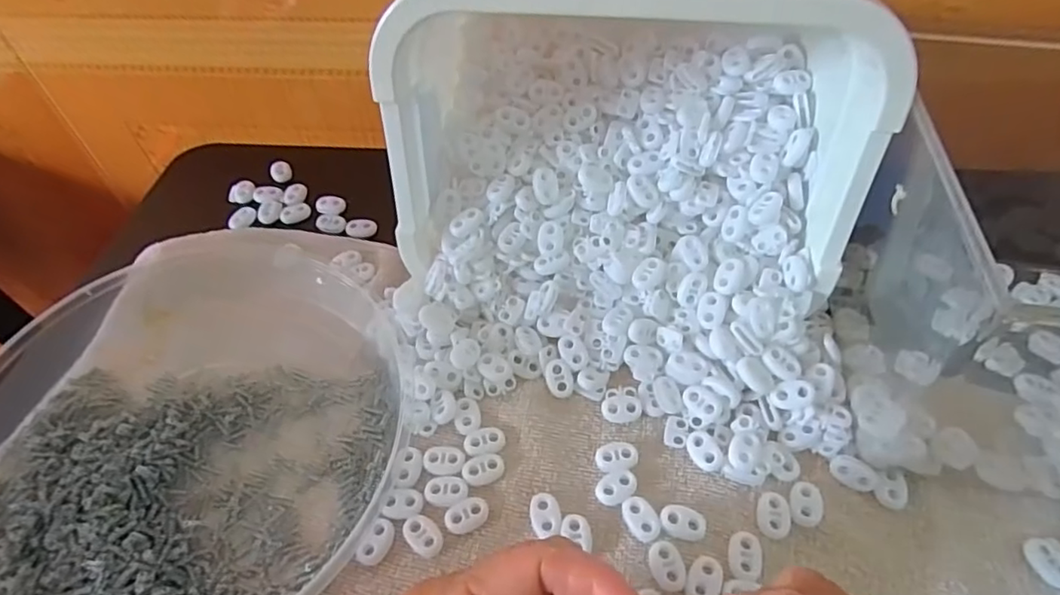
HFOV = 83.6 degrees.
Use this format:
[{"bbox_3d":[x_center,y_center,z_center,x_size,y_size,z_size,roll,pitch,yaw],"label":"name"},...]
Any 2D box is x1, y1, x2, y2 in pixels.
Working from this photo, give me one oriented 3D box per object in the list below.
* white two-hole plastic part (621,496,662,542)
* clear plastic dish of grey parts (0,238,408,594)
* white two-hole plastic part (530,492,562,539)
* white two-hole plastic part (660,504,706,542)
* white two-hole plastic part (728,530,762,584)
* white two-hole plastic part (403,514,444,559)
[{"bbox_3d":[0.055,0.110,0.294,0.015,0.004,0.022,-20,54,-12],"label":"white two-hole plastic part"},{"bbox_3d":[-0.185,0.060,0.323,0.224,0.031,0.255,3,53,5],"label":"clear plastic dish of grey parts"},{"bbox_3d":[0.008,0.109,0.297,0.015,0.005,0.020,-8,53,-3],"label":"white two-hole plastic part"},{"bbox_3d":[0.075,0.111,0.293,0.021,0.004,0.016,6,53,7],"label":"white two-hole plastic part"},{"bbox_3d":[0.103,0.124,0.283,0.016,0.005,0.022,10,54,10],"label":"white two-hole plastic part"},{"bbox_3d":[-0.053,0.116,0.291,0.022,0.004,0.015,31,60,24],"label":"white two-hole plastic part"}]

